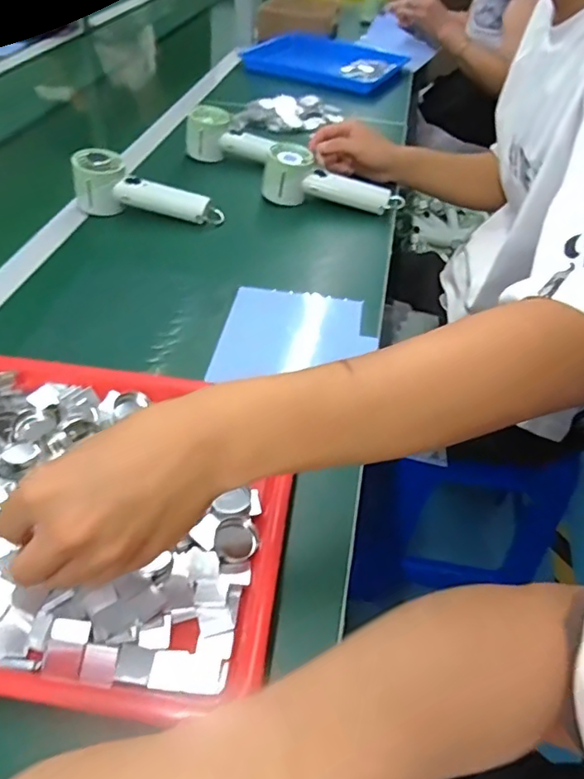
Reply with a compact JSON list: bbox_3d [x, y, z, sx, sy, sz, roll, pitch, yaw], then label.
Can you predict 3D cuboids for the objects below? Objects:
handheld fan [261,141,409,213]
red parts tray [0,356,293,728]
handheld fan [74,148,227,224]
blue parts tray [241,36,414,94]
[{"bbox_3d":[0.057,-0.289,0.727,0.193,0.064,0.050,5,46,1],"label":"handheld fan"},{"bbox_3d":[-0.169,0.075,0.371,0.328,0.032,0.245,7,46,3],"label":"red parts tray"},{"bbox_3d":[-0.184,-0.261,0.678,0.180,0.066,0.049,5,46,0],"label":"handheld fan"},{"bbox_3d":[0.066,-0.739,1.187,0.348,0.030,0.252,23,49,17],"label":"blue parts tray"}]

